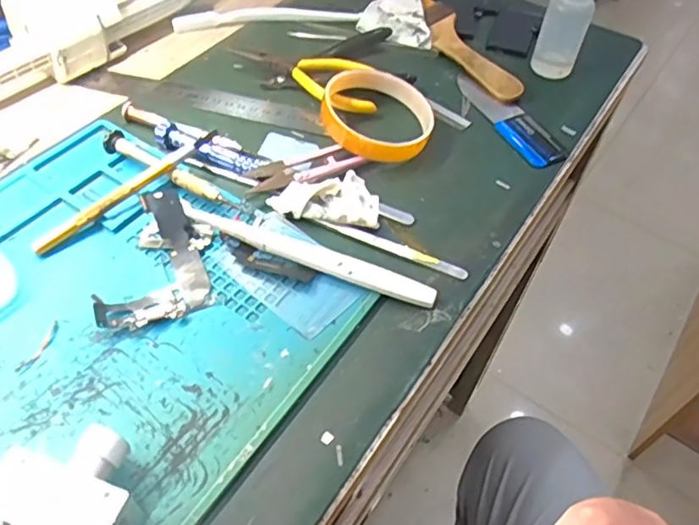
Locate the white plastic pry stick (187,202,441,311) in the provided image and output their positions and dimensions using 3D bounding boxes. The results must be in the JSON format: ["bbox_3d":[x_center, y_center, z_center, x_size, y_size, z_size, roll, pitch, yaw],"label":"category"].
[{"bbox_3d":[-0.026,-0.005,0.358,0.160,0.011,0.019,19,53,11],"label":"white plastic pry stick"}]

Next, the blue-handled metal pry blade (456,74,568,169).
[{"bbox_3d":[0.123,-0.114,0.460,0.033,0.004,0.115,-20,56,-19],"label":"blue-handled metal pry blade"}]

